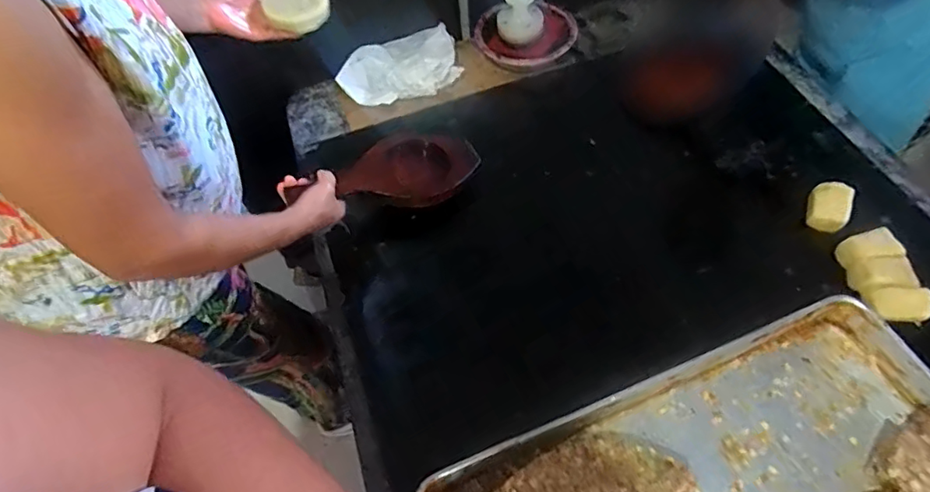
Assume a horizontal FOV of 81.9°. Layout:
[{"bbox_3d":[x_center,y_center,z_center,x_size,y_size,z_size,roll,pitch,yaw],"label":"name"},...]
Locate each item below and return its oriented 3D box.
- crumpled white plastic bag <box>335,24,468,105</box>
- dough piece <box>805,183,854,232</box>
[{"bbox_3d":[-0.124,-0.338,1.013,0.222,0.047,0.148,-19,60,-10],"label":"crumpled white plastic bag"},{"bbox_3d":[0.534,-0.061,0.785,0.051,0.043,0.069,18,61,11],"label":"dough piece"}]

